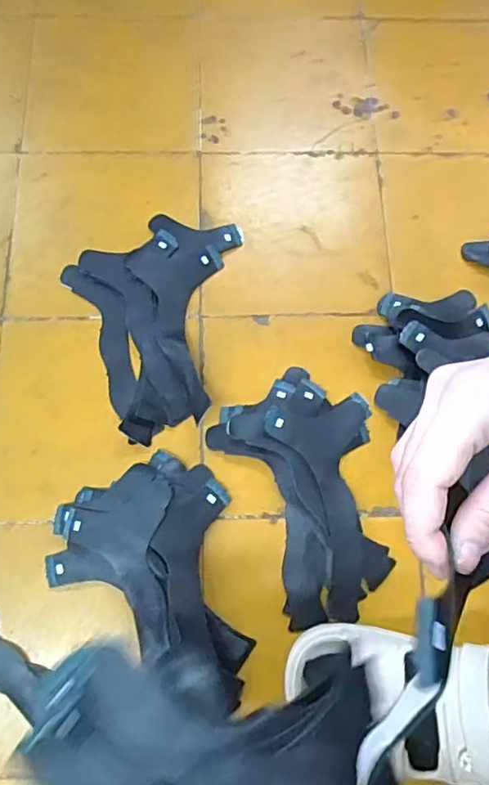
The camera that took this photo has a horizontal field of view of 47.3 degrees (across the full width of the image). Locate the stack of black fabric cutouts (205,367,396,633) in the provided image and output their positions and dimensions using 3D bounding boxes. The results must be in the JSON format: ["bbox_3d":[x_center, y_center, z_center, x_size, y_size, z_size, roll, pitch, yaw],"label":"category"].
[{"bbox_3d":[0.070,0.088,0.520,0.147,0.014,0.216,-24,77,-8],"label":"stack of black fabric cutouts"}]

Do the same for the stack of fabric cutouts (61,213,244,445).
[{"bbox_3d":[-0.104,-0.074,0.558,0.157,0.014,0.236,10,75,1],"label":"stack of fabric cutouts"}]

